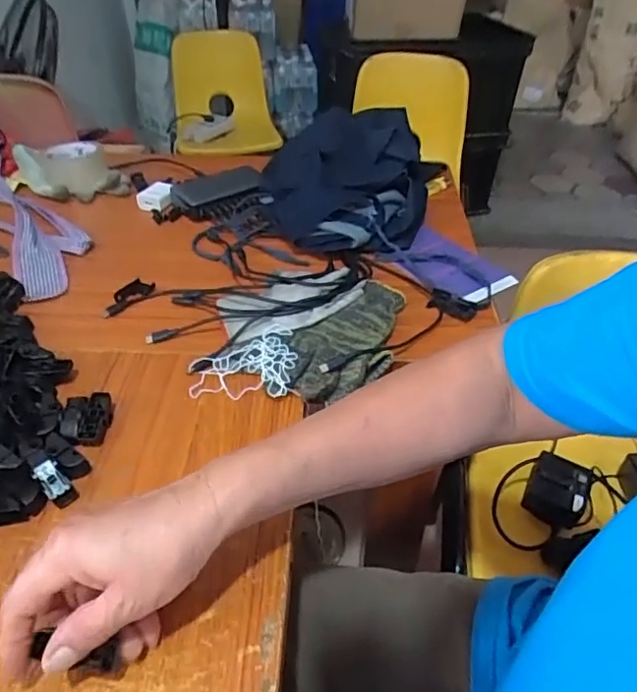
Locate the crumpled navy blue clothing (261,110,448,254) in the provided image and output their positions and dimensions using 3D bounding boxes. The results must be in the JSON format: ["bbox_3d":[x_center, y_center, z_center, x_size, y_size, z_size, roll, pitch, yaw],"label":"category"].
[{"bbox_3d":[0.040,-0.244,0.777,0.232,0.065,0.333,11,42,11],"label":"crumpled navy blue clothing"}]

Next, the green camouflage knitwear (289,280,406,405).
[{"bbox_3d":[0.038,-0.009,0.551,0.082,0.021,0.182,30,48,29],"label":"green camouflage knitwear"}]

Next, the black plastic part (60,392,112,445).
[{"bbox_3d":[-0.195,0.062,0.467,0.038,0.023,0.042,-1,41,-3],"label":"black plastic part"}]

